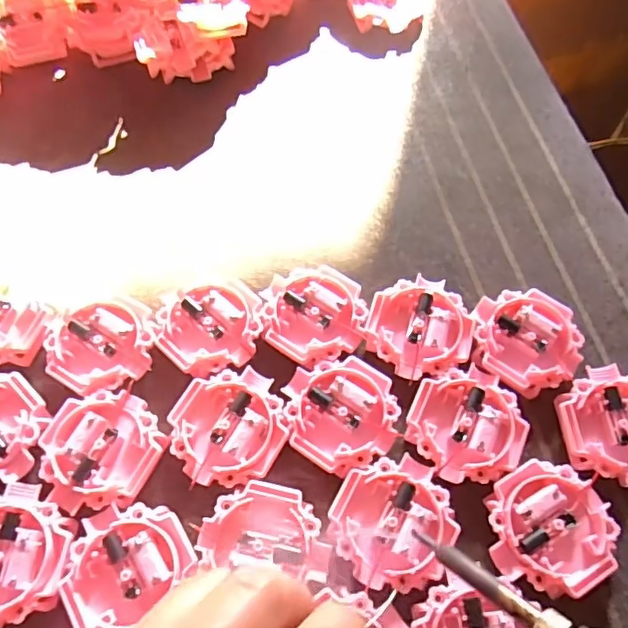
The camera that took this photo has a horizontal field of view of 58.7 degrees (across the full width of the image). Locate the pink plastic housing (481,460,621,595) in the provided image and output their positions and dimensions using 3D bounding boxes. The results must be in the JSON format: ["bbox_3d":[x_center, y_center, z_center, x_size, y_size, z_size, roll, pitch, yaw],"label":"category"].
[{"bbox_3d":[0.103,0.093,0.244,0.051,0.013,0.051,0,64,0],"label":"pink plastic housing"}]

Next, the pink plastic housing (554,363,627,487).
[{"bbox_3d":[0.143,0.052,0.264,0.050,0.013,0.054,-11,64,-5],"label":"pink plastic housing"}]

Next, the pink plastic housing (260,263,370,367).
[{"bbox_3d":[0.000,0.001,0.290,0.050,0.016,0.050,0,64,0],"label":"pink plastic housing"}]

